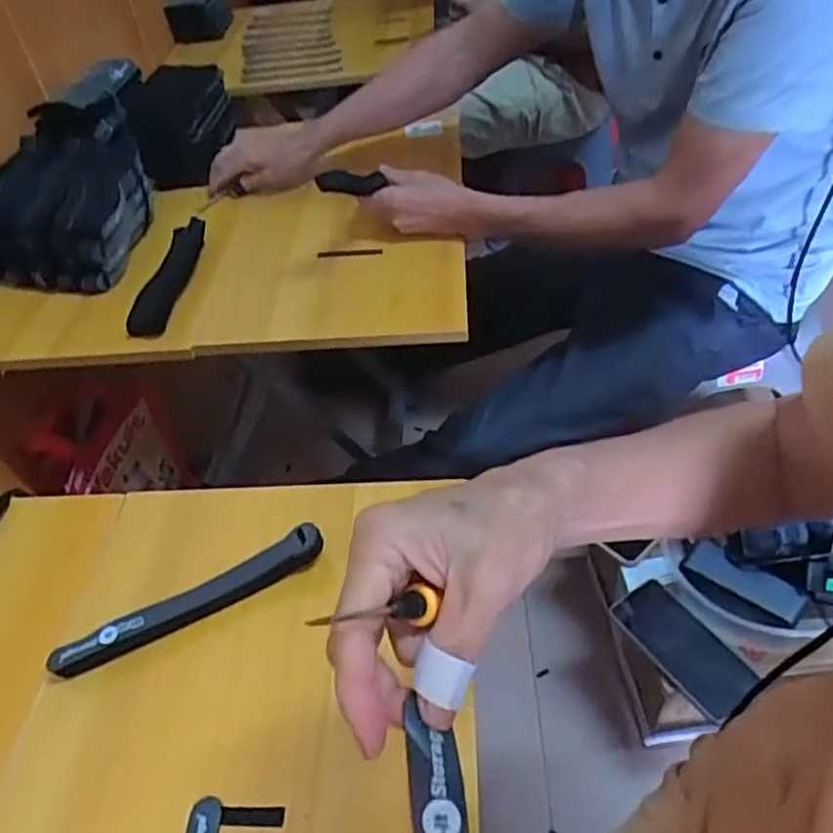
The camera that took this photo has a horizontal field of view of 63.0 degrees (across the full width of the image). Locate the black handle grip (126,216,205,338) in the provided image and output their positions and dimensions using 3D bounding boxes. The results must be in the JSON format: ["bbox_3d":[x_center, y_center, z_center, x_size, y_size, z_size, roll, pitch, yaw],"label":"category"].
[{"bbox_3d":[-0.296,-0.174,0.818,0.038,0.030,0.196,1,45,8],"label":"black handle grip"}]

